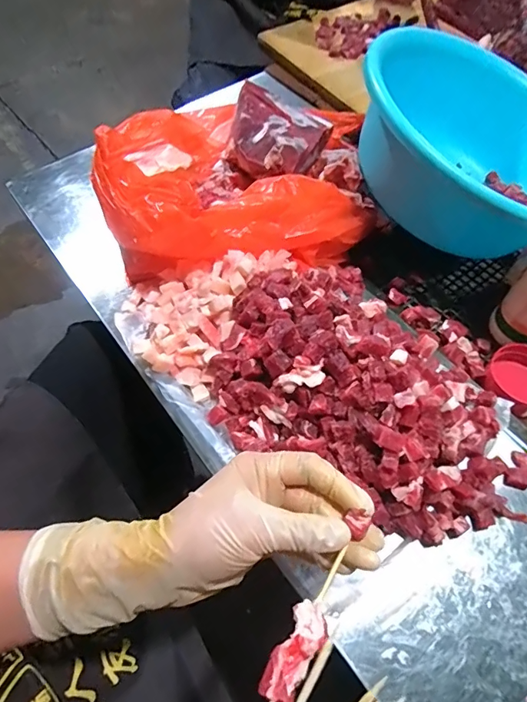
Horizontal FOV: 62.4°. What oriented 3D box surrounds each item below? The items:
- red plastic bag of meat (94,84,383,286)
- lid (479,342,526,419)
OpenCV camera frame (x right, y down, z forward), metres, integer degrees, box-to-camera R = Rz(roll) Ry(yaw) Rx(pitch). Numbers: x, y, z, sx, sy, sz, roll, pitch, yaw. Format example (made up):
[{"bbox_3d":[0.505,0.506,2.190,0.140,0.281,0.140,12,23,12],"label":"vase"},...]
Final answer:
[{"bbox_3d":[-0.025,-0.212,0.495,0.291,0.106,0.269,-9,59,-4],"label":"red plastic bag of meat"},{"bbox_3d":[0.250,0.027,0.418,0.063,0.033,0.054,37,66,21],"label":"lid"}]

